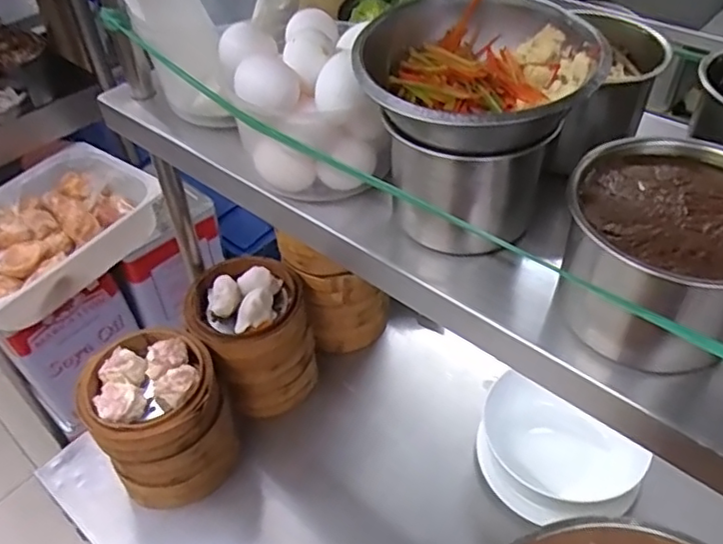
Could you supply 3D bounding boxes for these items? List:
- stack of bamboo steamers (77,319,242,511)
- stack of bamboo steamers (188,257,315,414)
[{"bbox_3d":[-0.234,0.175,0.737,0.136,0.176,0.144,-18,47,-13],"label":"stack of bamboo steamers"},{"bbox_3d":[-0.138,0.090,0.816,0.136,0.180,0.140,-22,48,-16],"label":"stack of bamboo steamers"}]

